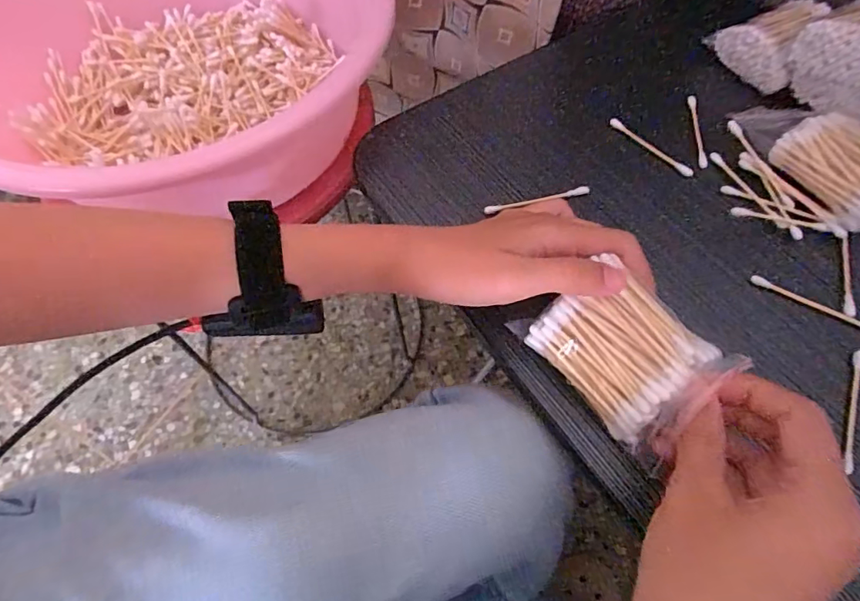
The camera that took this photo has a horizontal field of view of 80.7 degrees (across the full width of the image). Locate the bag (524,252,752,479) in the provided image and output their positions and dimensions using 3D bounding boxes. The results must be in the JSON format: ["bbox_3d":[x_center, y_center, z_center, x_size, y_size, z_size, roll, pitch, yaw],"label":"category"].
[{"bbox_3d":[0.097,0.028,0.248,0.053,0.039,0.083,-35,64,-16],"label":"bag"}]

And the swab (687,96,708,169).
[{"bbox_3d":[0.189,-0.121,0.358,0.006,0.004,0.067,5,59,3],"label":"swab"}]

